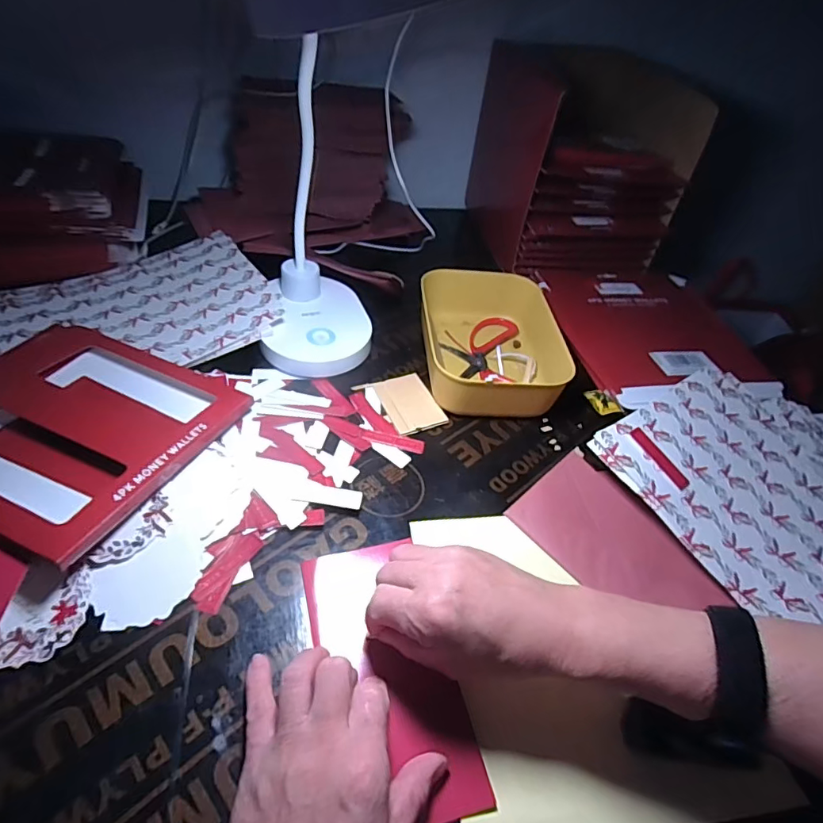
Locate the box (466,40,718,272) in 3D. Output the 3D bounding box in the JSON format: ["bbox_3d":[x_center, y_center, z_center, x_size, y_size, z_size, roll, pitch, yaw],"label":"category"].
[{"bbox_3d":[0.230,-0.355,0.720,0.228,0.221,0.278,-4,47,-13],"label":"box"}]

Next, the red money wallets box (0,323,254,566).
[{"bbox_3d":[-0.291,0.003,0.424,0.240,0.020,0.205,17,41,14],"label":"red money wallets box"}]

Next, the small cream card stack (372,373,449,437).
[{"bbox_3d":[-0.003,-0.011,0.509,0.051,0.004,0.076,-14,50,-21],"label":"small cream card stack"}]

